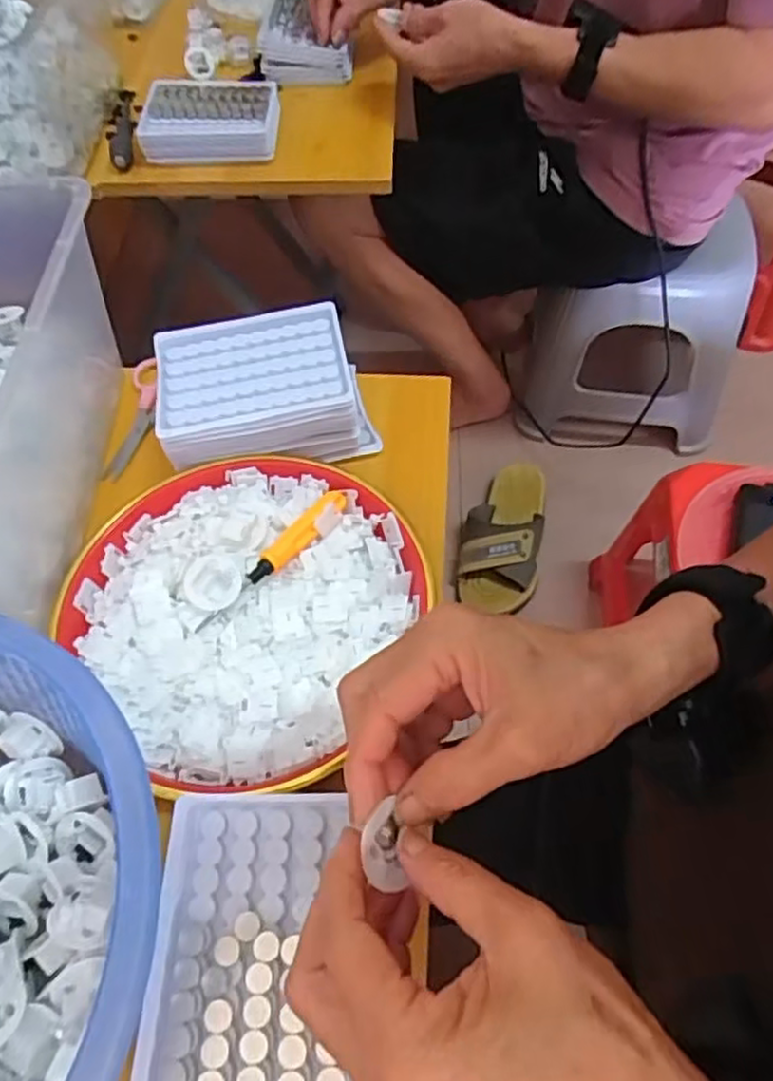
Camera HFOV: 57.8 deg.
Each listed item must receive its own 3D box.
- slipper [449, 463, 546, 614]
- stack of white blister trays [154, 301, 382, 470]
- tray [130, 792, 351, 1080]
[{"bbox_3d":[0.171,-0.009,1.029,0.113,0.070,0.250,12,59,9],"label":"slipper"},{"bbox_3d":[-0.087,-0.105,0.501,0.141,0.058,0.099,-10,58,-4],"label":"stack of white blister trays"},{"bbox_3d":[-0.055,0.173,0.295,0.089,0.013,0.128,-2,58,1],"label":"tray"}]

